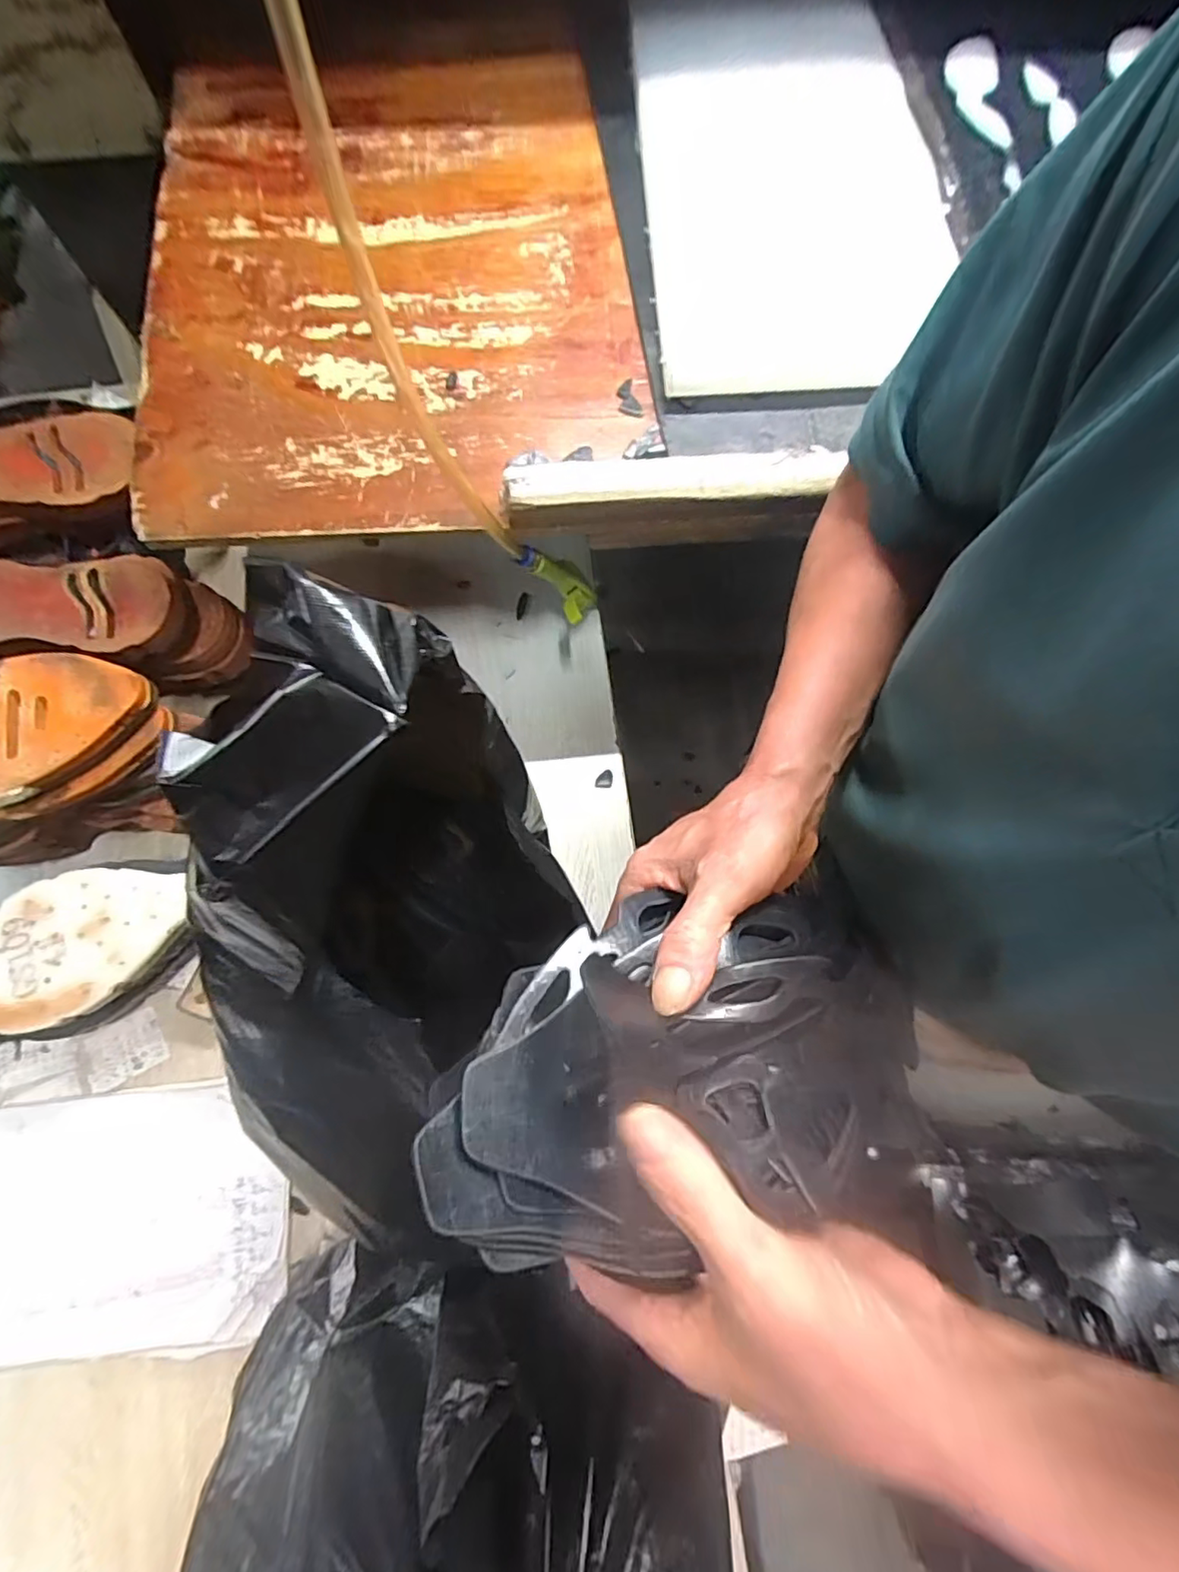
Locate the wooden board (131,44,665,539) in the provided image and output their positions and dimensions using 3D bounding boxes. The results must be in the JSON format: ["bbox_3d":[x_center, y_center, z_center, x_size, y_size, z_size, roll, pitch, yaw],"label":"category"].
[{"bbox_3d":[-0.165,-0.423,0.493,0.379,0.028,0.475,-8,78,-3],"label":"wooden board"}]

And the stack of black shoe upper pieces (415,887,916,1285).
[{"bbox_3d":[0.036,0.110,0.233,0.183,0.051,0.120,-9,78,-3],"label":"stack of black shoe upper pieces"}]

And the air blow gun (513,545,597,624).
[{"bbox_3d":[-0.021,-0.172,0.529,0.021,0.135,0.065,-34,79,22],"label":"air blow gun"}]

